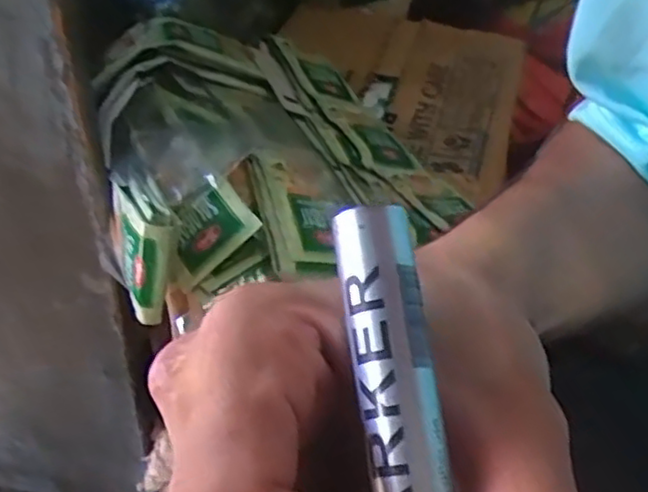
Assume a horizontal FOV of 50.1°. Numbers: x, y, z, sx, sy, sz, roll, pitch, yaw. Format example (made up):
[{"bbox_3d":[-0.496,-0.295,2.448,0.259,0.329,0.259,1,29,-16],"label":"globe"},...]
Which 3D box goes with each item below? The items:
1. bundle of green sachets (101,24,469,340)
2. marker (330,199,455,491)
[{"bbox_3d":[-0.036,-0.069,0.455,0.210,0.074,0.222,-7,41,-13],"label":"bundle of green sachets"},{"bbox_3d":[0.017,0.047,0.126,0.014,0.012,0.116,-5,74,-11],"label":"marker"}]

